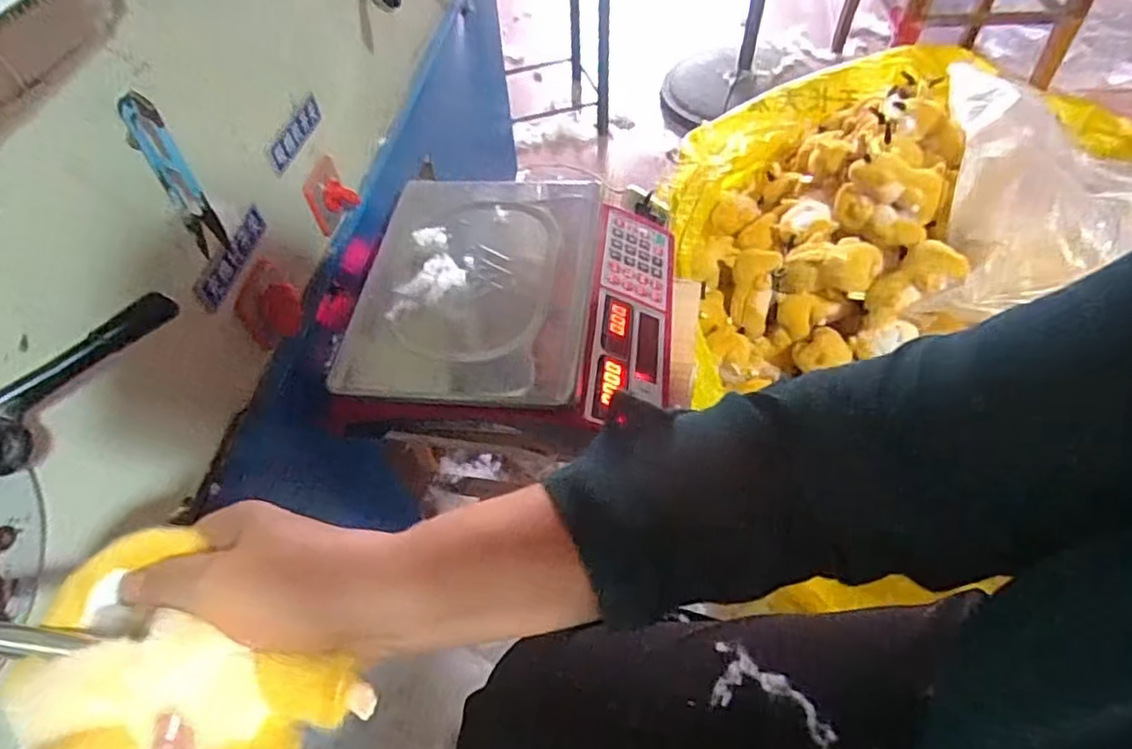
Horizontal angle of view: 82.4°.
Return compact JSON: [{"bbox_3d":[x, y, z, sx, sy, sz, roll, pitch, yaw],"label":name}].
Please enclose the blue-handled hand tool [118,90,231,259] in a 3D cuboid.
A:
[{"bbox_3d":[-0.264,-0.133,0.436,0.023,0.111,0.020,-28,57,-17],"label":"blue-handled hand tool"}]

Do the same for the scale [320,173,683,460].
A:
[{"bbox_3d":[-0.051,-0.071,0.658,0.320,0.091,0.300,2,54,5],"label":"scale"}]

